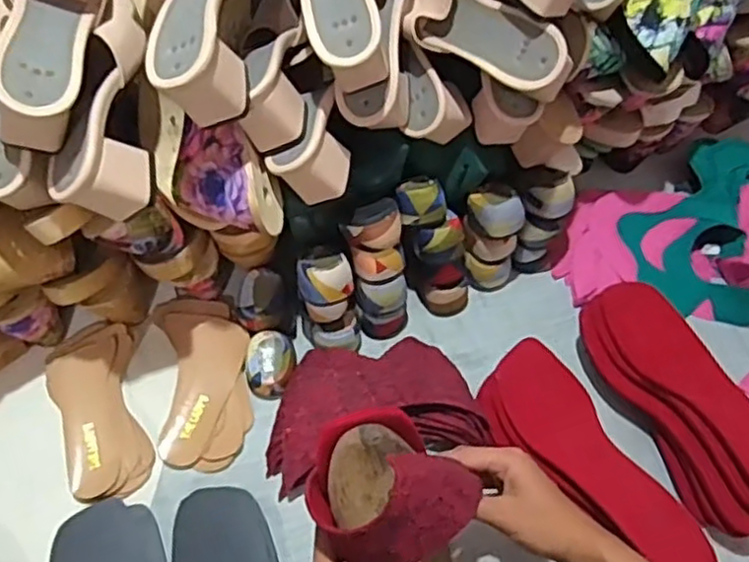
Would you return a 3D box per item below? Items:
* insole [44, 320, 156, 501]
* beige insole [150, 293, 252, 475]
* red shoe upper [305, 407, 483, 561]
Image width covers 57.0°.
[{"bbox_3d":[-0.276,0.125,0.686,0.084,0.015,0.176,-16,61,-10],"label":"insole"},{"bbox_3d":[-0.175,0.100,0.713,0.089,0.007,0.187,-10,60,-6],"label":"beige insole"},{"bbox_3d":[0.011,0.145,0.485,0.103,0.083,0.102,-33,67,-18],"label":"red shoe upper"}]

